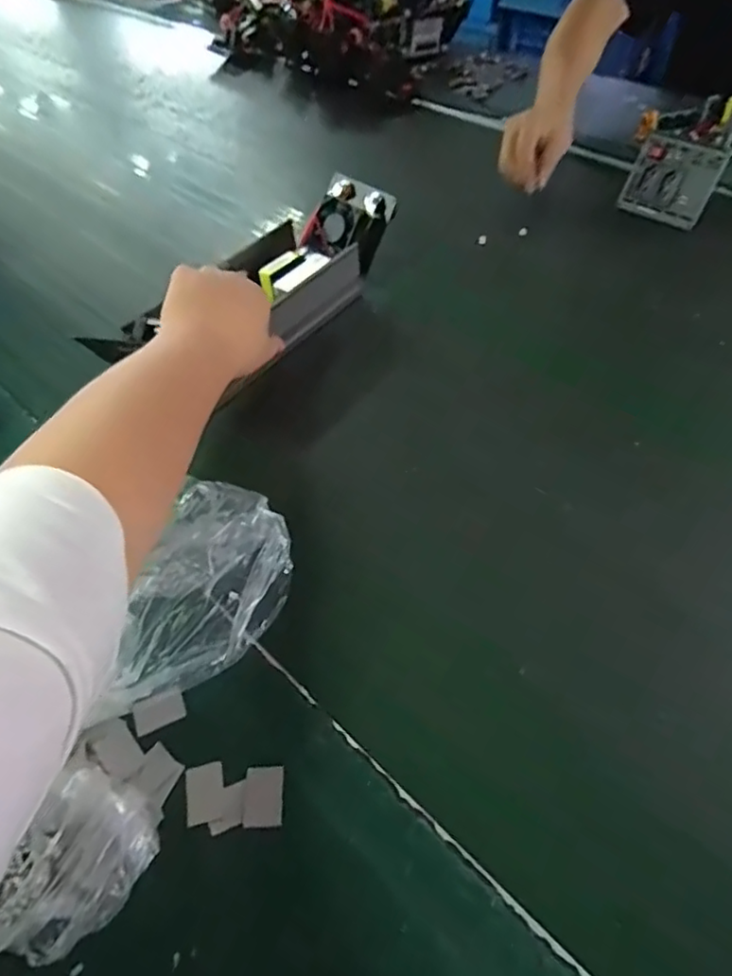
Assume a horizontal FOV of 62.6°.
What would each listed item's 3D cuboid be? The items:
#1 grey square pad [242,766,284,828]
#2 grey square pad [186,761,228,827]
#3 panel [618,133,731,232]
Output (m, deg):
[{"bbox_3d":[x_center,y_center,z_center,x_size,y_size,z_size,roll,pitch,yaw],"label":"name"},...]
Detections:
[{"bbox_3d":[-0.061,0.183,0.358,0.023,0.004,0.032,-3,52,1],"label":"grey square pad"},{"bbox_3d":[-0.097,0.183,0.362,0.023,0.004,0.031,-14,52,-7],"label":"grey square pad"},{"bbox_3d":[0.375,-0.376,0.739,0.097,0.087,0.014,29,32,17],"label":"panel"}]

